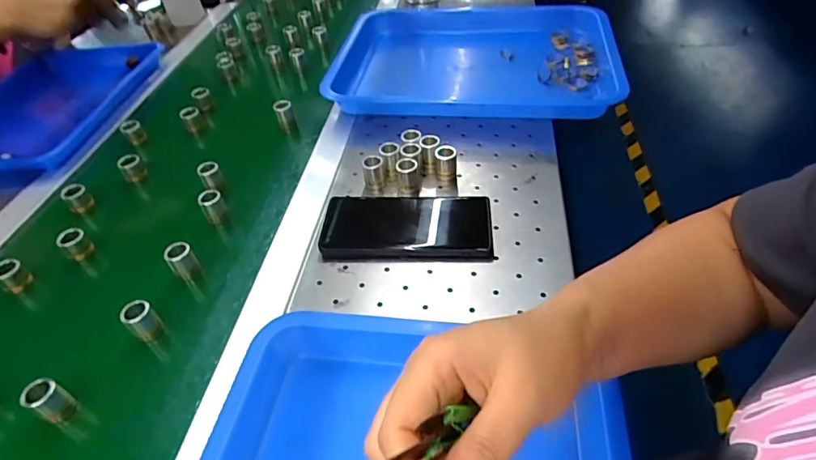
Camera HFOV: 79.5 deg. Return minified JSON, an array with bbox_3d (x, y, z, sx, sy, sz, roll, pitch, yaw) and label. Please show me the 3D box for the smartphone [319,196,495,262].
[{"bbox_3d":[-0.001,-0.005,0.484,0.162,0.016,0.078,1,47,4],"label":"smartphone"}]

